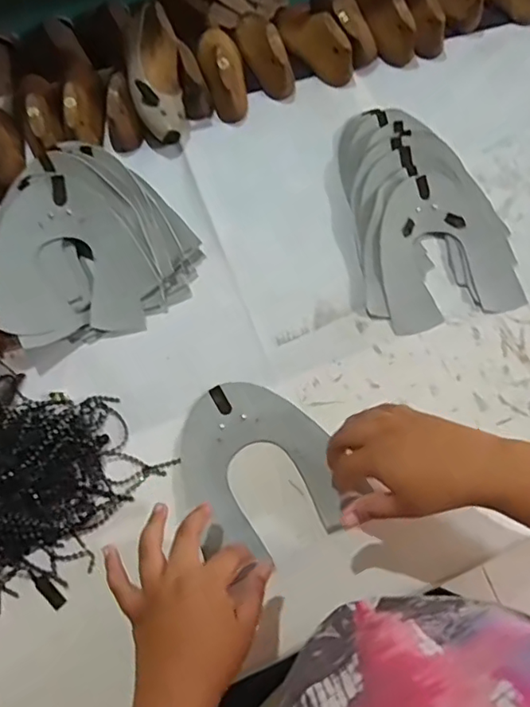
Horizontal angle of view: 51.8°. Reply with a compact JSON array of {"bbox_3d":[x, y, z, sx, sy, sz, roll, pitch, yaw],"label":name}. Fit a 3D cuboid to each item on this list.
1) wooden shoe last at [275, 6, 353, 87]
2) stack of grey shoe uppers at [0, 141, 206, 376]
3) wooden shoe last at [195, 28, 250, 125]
[{"bbox_3d":[0.057,-0.394,0.682,0.046,0.057,0.136,-31,70,-13],"label":"wooden shoe last"},{"bbox_3d":[-0.176,-0.114,0.554,0.194,0.075,0.182,-20,68,-9],"label":"stack of grey shoe uppers"},{"bbox_3d":[-0.052,-0.349,0.662,0.049,0.056,0.134,-14,67,-6],"label":"wooden shoe last"}]

